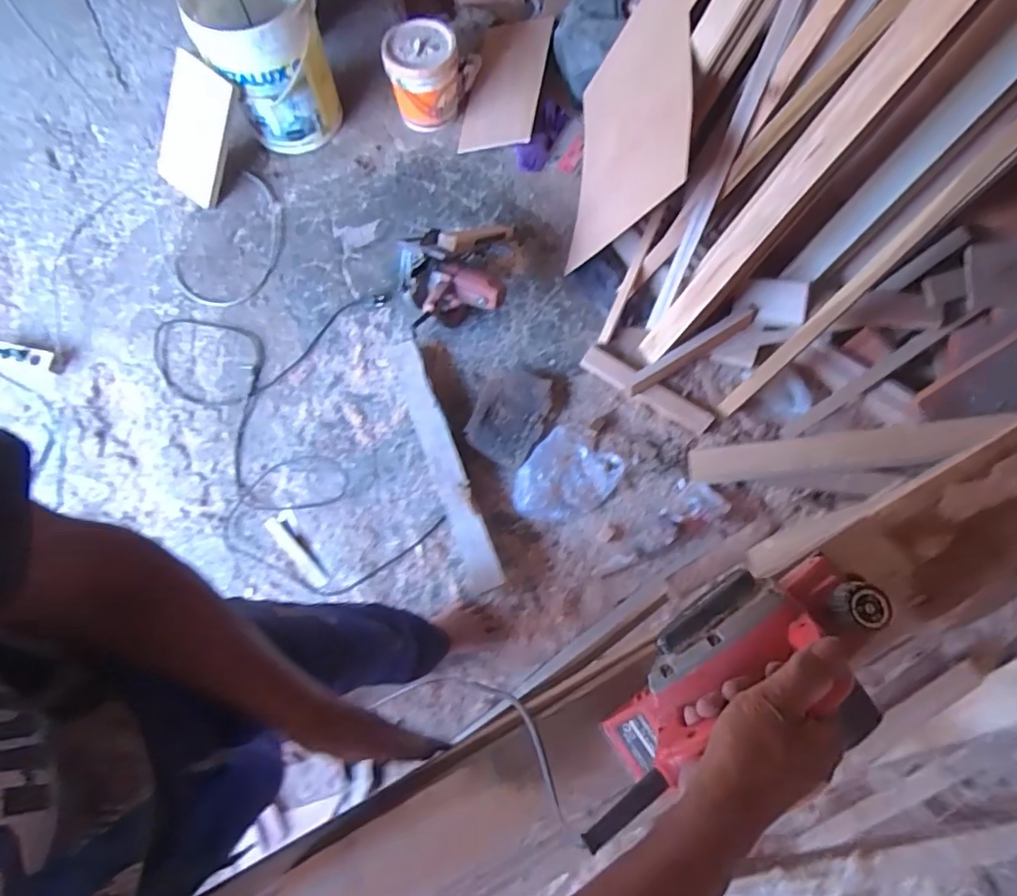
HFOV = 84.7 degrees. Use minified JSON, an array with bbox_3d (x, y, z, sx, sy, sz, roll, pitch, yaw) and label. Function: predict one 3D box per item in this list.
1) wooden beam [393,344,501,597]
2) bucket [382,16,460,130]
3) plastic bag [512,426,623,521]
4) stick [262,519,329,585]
[{"bbox_3d":[-0.153,0.024,1.306,0.086,0.046,0.637,-19,74,-3],"label":"wooden beam"},{"bbox_3d":[-0.235,-1.043,1.575,0.200,0.210,0.174,-10,73,-1],"label":"bucket"},{"bbox_3d":[0.131,0.077,1.300,0.188,0.030,0.232,38,79,12],"label":"plastic bag"},{"bbox_3d":[-0.490,0.240,1.285,0.027,0.009,0.209,-44,77,-10],"label":"stick"}]

